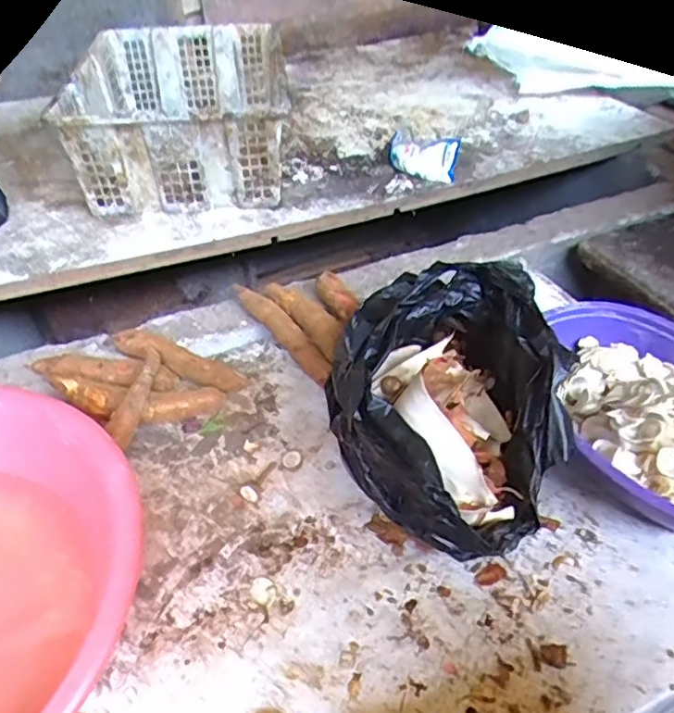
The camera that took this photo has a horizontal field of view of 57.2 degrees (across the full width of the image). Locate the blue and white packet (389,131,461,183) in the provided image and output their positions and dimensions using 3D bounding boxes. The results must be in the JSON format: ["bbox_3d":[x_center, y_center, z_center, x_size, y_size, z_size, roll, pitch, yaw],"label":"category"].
[{"bbox_3d":[0.144,-0.340,1.053,0.127,0.062,0.049,15,44,18],"label":"blue and white packet"}]

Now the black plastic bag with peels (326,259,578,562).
[{"bbox_3d":[0.105,0.038,0.612,0.212,0.140,0.303,5,42,8],"label":"black plastic bag with peels"}]

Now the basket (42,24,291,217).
[{"bbox_3d":[-0.260,-0.429,1.084,0.335,0.160,0.481,-7,42,-5],"label":"basket"}]

